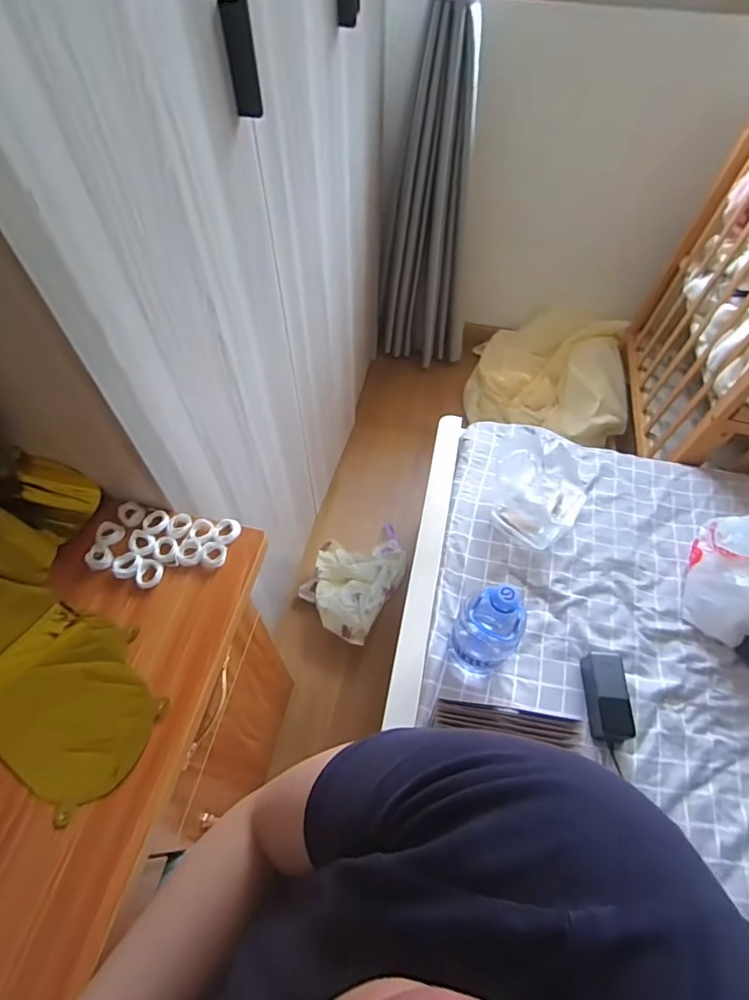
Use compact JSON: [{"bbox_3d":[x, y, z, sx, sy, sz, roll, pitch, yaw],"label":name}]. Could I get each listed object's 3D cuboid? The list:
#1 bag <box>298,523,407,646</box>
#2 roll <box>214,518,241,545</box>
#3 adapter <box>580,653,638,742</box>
[{"bbox_3d":[-0.044,0.194,1.326,0.235,0.091,0.366,26,59,15],"label":"bag"},{"bbox_3d":[-0.175,0.038,0.568,0.028,0.006,0.033,19,57,11],"label":"roll"},{"bbox_3d":[0.386,0.319,0.785,0.057,0.039,0.137,7,56,2],"label":"adapter"}]

